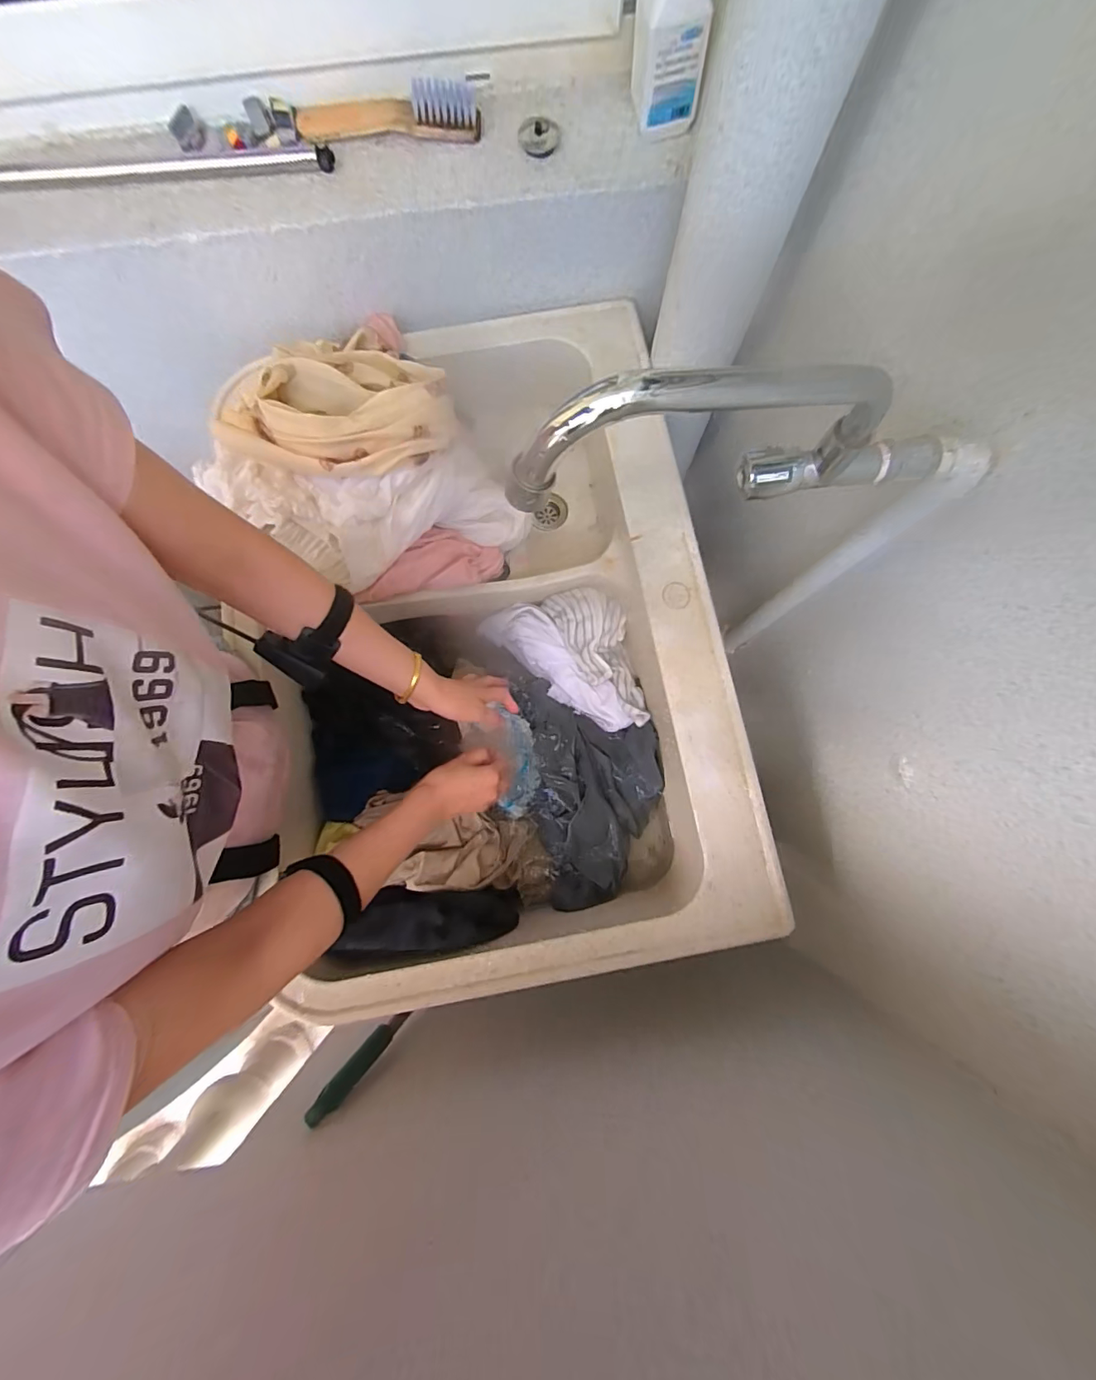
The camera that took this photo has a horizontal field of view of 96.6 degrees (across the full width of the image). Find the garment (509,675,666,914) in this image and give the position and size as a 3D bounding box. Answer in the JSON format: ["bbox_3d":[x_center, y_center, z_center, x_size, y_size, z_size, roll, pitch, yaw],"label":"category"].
[{"bbox_3d":[0.064,0.131,0.672,0.176,0.049,0.296,-6,79,-1],"label":"garment"}]

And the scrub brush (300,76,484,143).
[{"bbox_3d":[-0.179,-0.644,0.549,0.200,0.037,0.048,-3,79,0],"label":"scrub brush"}]

